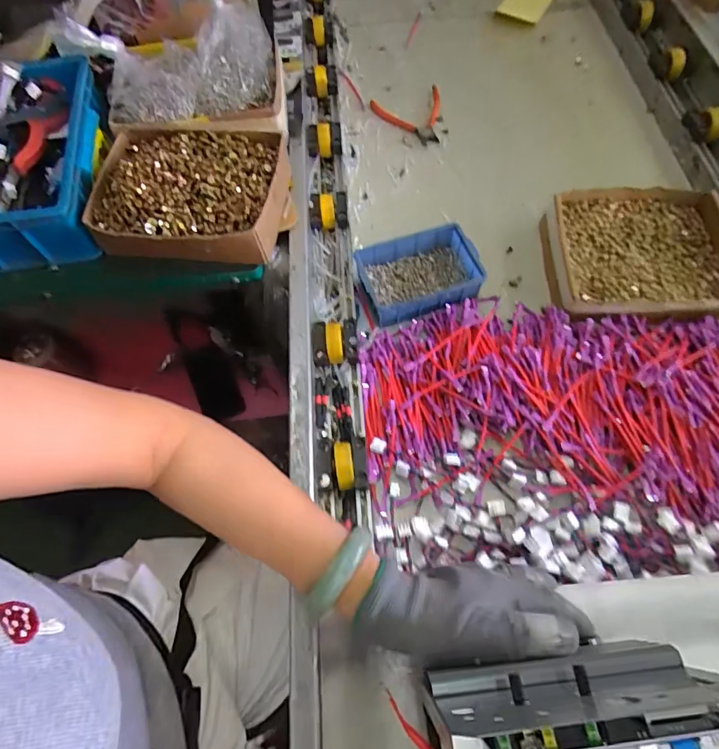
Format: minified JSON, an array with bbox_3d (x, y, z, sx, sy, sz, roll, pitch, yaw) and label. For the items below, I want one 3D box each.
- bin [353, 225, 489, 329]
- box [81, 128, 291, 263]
[{"bbox_3d":[0.076,-0.129,0.609,0.147,0.043,0.101,-16,63,-5],"label":"bin"},{"bbox_3d":[-0.207,-0.215,0.577,0.228,0.065,0.188,6,63,6],"label":"box"}]

